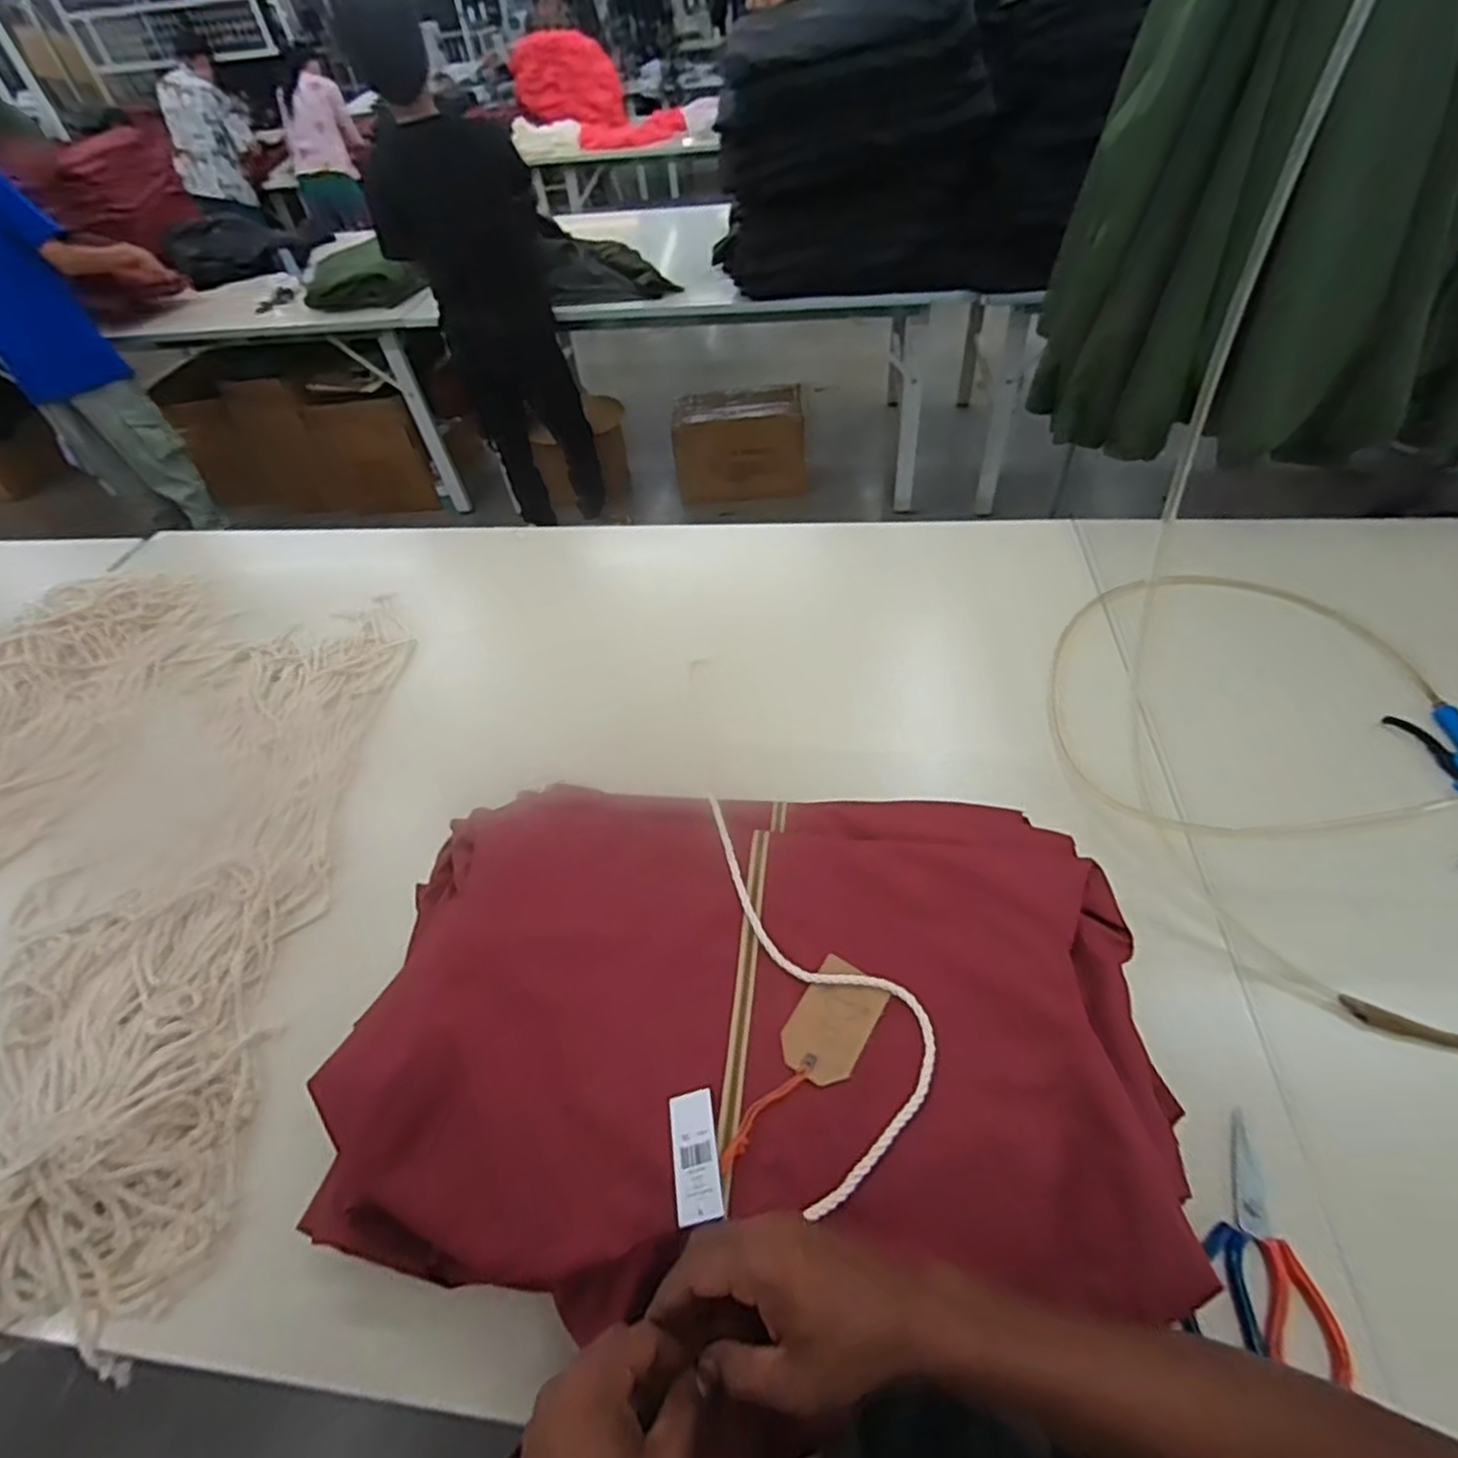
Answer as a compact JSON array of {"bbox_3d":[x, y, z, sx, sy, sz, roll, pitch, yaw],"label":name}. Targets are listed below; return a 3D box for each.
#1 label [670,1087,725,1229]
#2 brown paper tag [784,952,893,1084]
[{"bbox_3d":[-0.024,0.303,0.505,0.032,0.004,0.083,-16,42,4],"label":"label"},{"bbox_3d":[0.086,0.238,0.580,0.061,0.004,0.101,25,47,23],"label":"brown paper tag"}]

